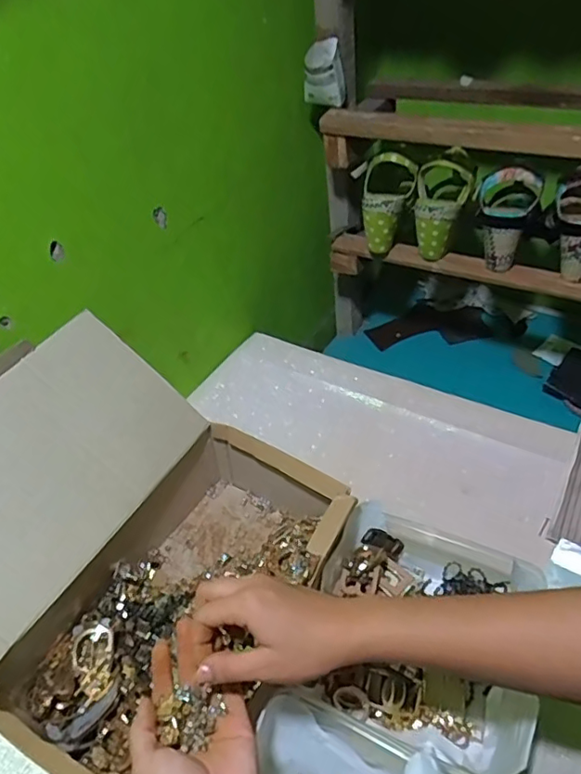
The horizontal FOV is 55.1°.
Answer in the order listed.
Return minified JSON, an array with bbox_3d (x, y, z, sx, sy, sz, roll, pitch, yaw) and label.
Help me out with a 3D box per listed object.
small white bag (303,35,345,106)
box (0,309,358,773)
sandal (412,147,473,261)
[{"bbox_3d":[0.048,-0.443,0.792,0.059,0.077,0.041,-2,42,5],"label":"small white bag"},{"bbox_3d":[-0.161,0.139,0.534,0.333,0.217,0.324,21,50,26],"label":"box"},{"bbox_3d":[0.211,-0.258,0.808,0.078,0.141,0.071,19,17,25],"label":"sandal"}]

